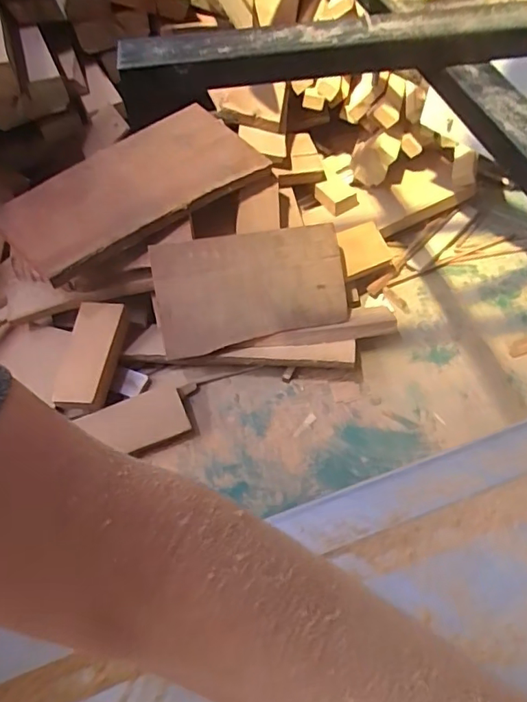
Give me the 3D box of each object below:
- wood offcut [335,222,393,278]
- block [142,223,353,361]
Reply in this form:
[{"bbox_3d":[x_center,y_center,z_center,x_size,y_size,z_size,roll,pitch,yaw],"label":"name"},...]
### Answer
[{"bbox_3d":[0.249,-0.257,1.349,0.129,0.020,0.113,-21,104,-16],"label":"wood offcut"},{"bbox_3d":[-0.031,-0.142,1.253,0.430,0.256,0.029,-10,18,-3],"label":"block"}]

